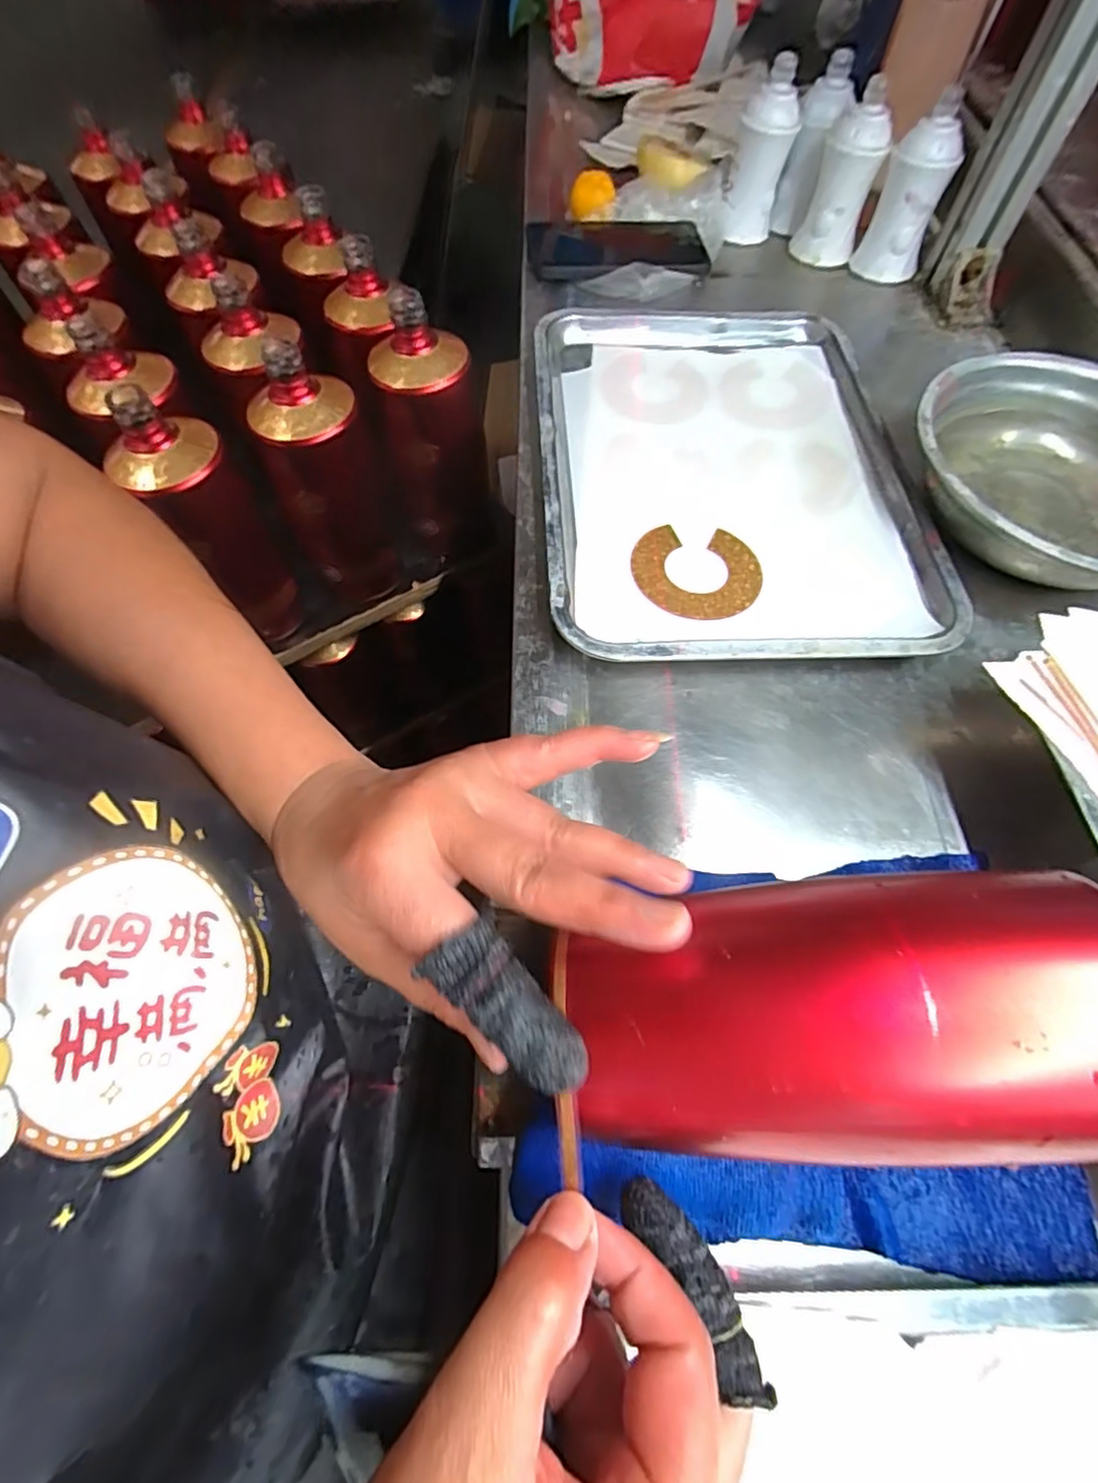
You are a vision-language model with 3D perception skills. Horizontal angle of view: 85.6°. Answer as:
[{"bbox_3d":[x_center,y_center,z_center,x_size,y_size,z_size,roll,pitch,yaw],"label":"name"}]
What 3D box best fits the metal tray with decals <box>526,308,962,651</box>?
[{"bbox_3d":[0.122,-0.199,0.418,0.247,0.033,0.330,-3,60,2],"label":"metal tray with decals"}]

